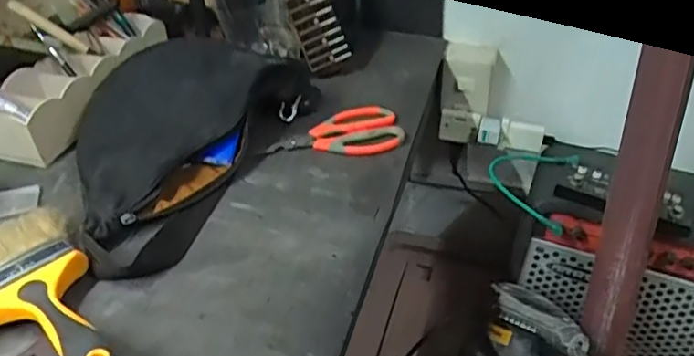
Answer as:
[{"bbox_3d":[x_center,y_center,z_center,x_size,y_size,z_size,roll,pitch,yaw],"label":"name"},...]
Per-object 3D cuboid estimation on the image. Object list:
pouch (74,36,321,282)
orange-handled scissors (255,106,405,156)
[{"bbox_3d":[-0.191,-0.051,0.631,0.189,0.086,0.328,13,40,19],"label":"pouch"},{"bbox_3d":[-0.012,-0.055,0.684,0.149,0.025,0.083,4,38,8],"label":"orange-handled scissors"}]

